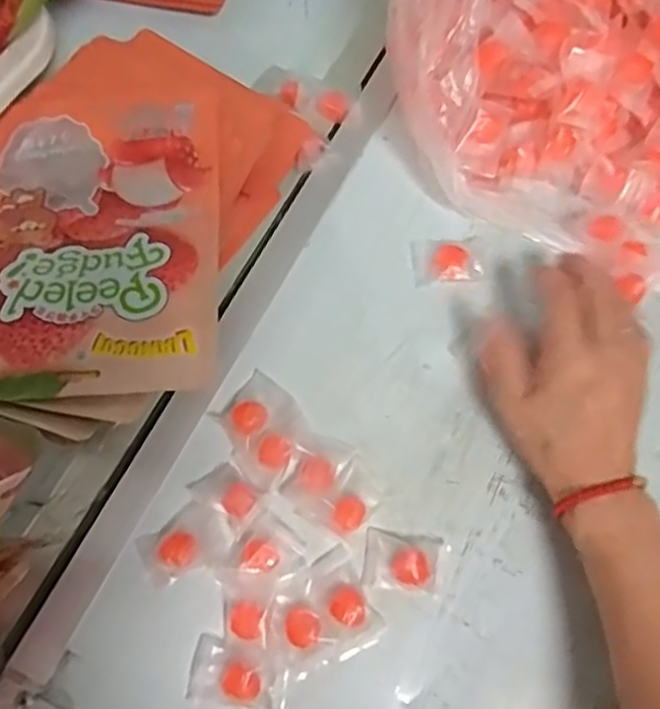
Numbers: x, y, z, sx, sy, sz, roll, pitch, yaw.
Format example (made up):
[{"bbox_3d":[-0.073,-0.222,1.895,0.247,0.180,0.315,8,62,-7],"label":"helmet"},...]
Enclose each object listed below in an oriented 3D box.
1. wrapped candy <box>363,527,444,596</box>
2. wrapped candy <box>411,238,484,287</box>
[{"bbox_3d":[0.043,0.121,0.385,0.043,0.012,0.031,10,71,3],"label":"wrapped candy"},{"bbox_3d":[0.079,-0.064,0.444,0.044,0.011,0.032,-3,71,-1],"label":"wrapped candy"}]

